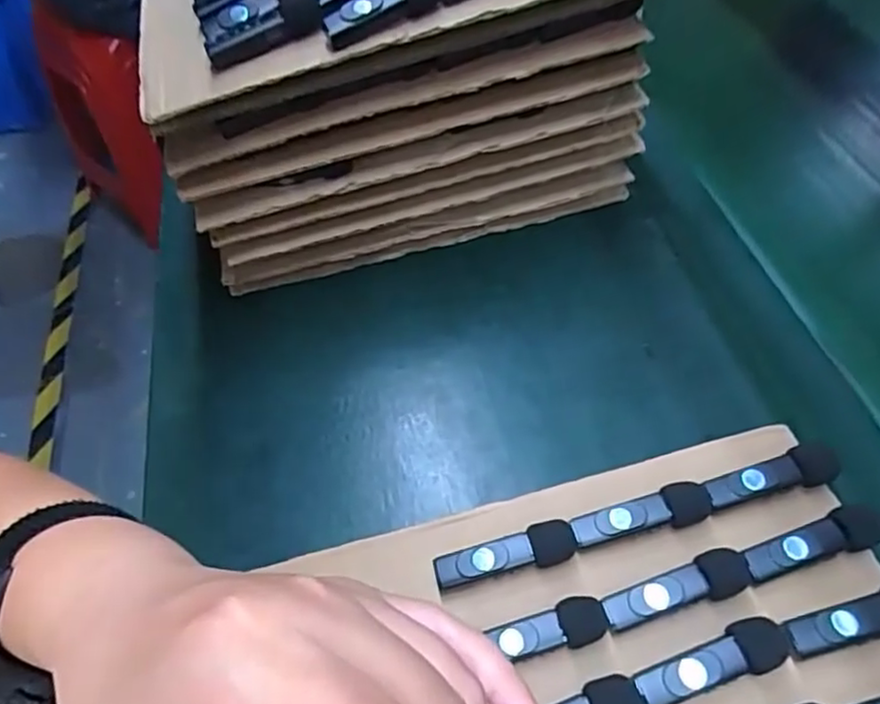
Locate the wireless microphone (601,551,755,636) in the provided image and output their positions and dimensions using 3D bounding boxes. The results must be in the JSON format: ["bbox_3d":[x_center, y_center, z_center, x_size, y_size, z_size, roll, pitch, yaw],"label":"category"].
[{"bbox_3d":[0.102,0.104,0.280,0.064,0.016,0.018,-15,53,-6],"label":"wireless microphone"}]

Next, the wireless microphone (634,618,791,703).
[{"bbox_3d":[0.110,0.128,0.261,0.063,0.015,0.019,-19,54,-9],"label":"wireless microphone"}]

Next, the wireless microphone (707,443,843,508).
[{"bbox_3d":[0.158,0.060,0.305,0.063,0.016,0.018,-15,53,-6],"label":"wireless microphone"}]

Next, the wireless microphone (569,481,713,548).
[{"bbox_3d":[0.094,0.078,0.302,0.066,0.016,0.017,-13,53,-5],"label":"wireless microphone"}]

